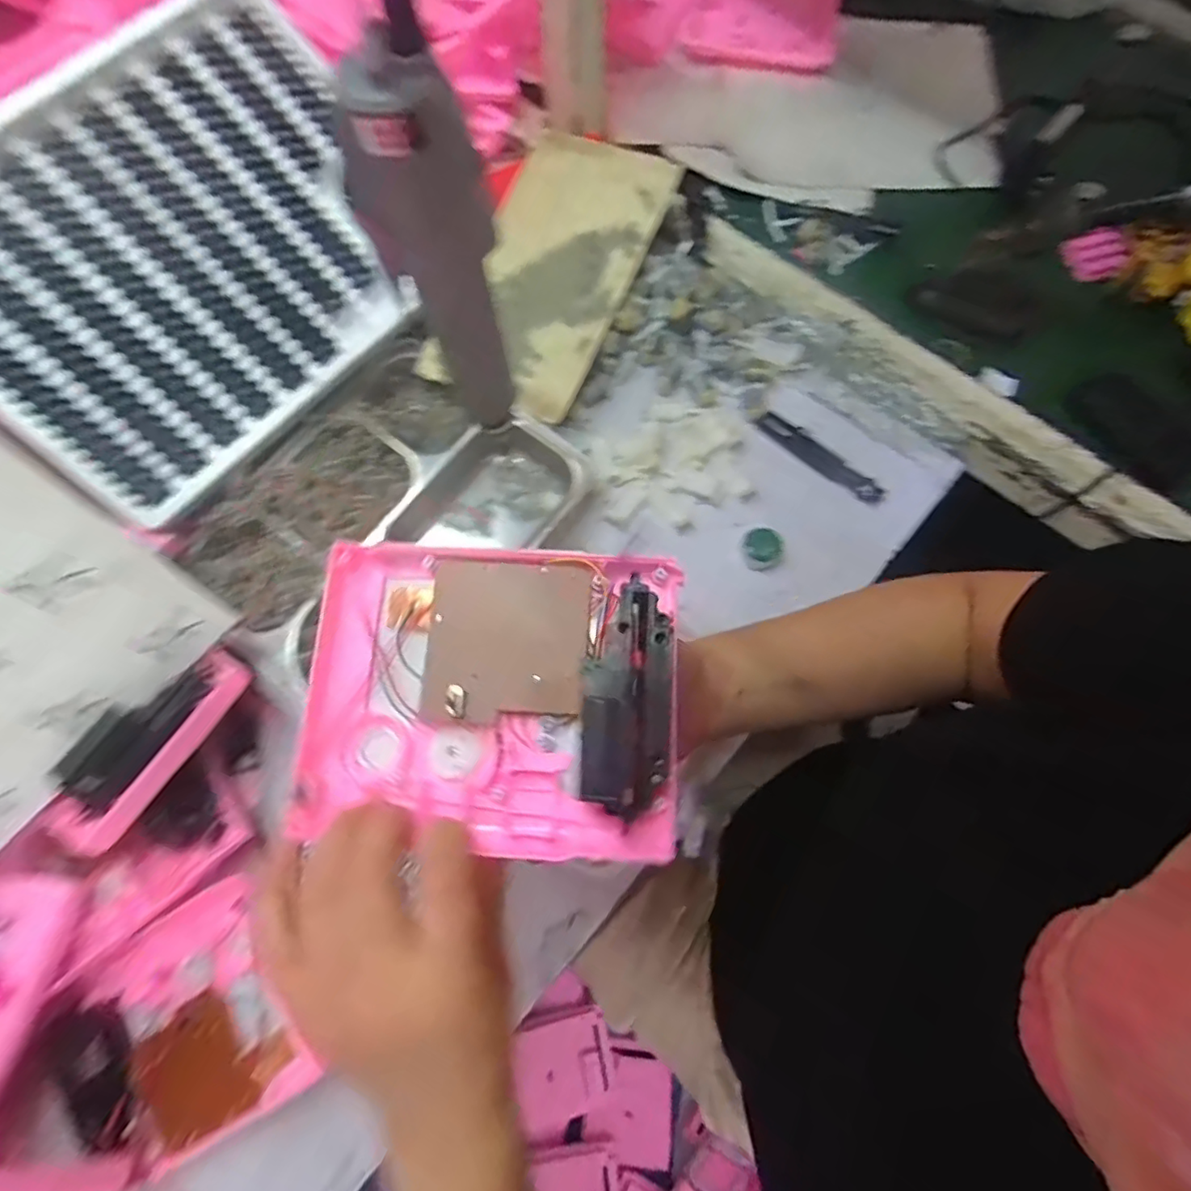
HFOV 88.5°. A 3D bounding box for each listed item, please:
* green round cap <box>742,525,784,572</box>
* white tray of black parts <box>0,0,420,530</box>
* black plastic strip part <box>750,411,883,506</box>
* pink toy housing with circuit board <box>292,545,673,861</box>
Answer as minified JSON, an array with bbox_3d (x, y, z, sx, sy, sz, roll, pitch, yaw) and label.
[{"bbox_3d":[0.137,-0.040,0.499,0.034,0.012,0.034,0,74,0],"label":"green round cap"},{"bbox_3d":[-0.307,-0.247,0.445,0.259,0.018,0.315,46,76,-17],"label":"white tray of black parts"},{"bbox_3d":[0.192,-0.120,0.523,0.122,0.009,0.022,41,78,11],"label":"black plastic strip part"},{"bbox_3d":[-0.045,0.040,0.266,0.161,0.041,0.131,3,76,1],"label":"pink toy housing with circuit board"}]

